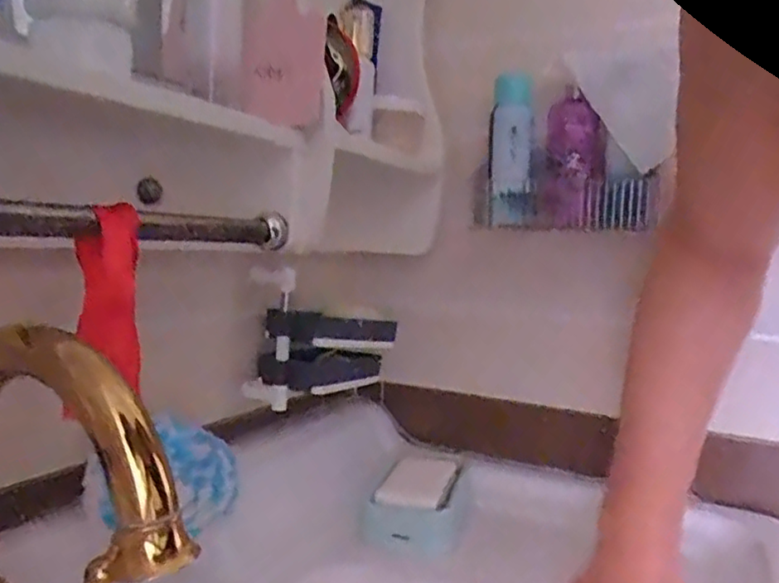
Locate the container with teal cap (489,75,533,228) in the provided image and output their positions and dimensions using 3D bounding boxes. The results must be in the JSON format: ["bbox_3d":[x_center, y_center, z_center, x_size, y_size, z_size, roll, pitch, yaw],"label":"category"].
[{"bbox_3d":[0.122,-0.144,0.641,0.038,0.146,0.033,3,6,5],"label":"container with teal cap"}]

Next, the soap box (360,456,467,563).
[{"bbox_3d":[0.026,0.198,0.607,0.091,0.032,0.125,13,34,3],"label":"soap box"}]

